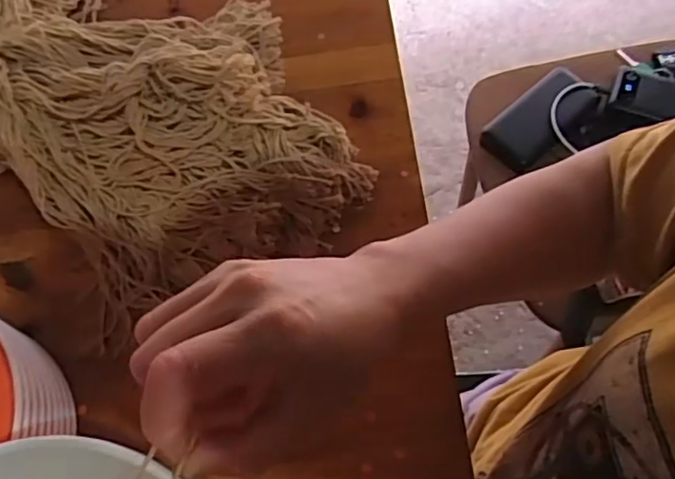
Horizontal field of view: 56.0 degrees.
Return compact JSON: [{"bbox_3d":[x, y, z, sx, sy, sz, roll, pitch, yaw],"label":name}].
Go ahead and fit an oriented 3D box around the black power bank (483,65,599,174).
[{"bbox_3d":[0.263,-0.151,0.813,0.153,0.033,0.084,-41,68,-17],"label":"black power bank"}]

